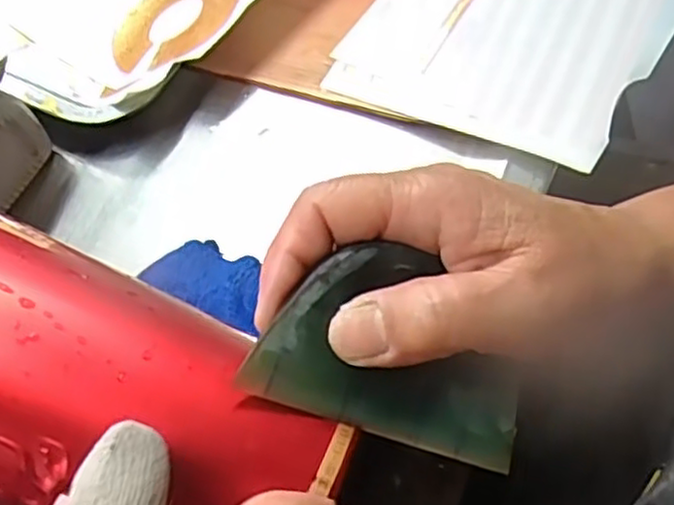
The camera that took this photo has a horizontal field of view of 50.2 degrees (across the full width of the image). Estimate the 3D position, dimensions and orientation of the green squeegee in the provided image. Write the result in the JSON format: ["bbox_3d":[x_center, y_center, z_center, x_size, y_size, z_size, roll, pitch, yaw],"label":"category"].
[{"bbox_3d":[0.021,0.029,0.217,0.088,0.004,0.053,21,88,-17],"label":"green squeegee"}]

